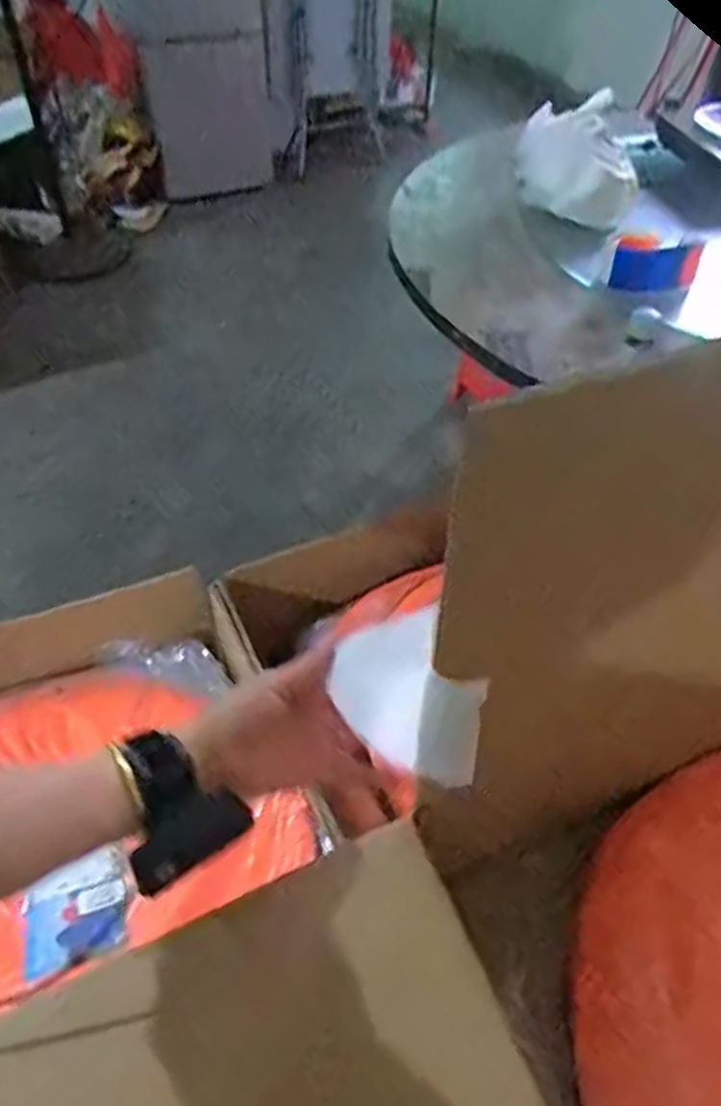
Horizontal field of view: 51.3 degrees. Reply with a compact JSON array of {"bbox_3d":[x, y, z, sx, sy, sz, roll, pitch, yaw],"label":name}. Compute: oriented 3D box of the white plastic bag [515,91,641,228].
[{"bbox_3d":[0.409,-0.726,1.399,0.224,0.185,0.117,8,47,8],"label":"white plastic bag"}]

